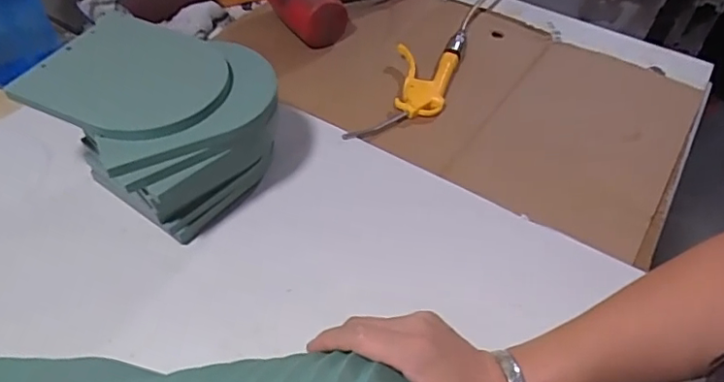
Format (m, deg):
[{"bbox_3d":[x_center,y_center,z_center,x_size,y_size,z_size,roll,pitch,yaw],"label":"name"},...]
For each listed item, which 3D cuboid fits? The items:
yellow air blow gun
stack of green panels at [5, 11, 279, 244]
[{"bbox_3d":[0.072,-0.145,0.728,0.089,0.026,0.268,18,51,12],"label":"yellow air blow gun"},{"bbox_3d":[-0.195,-0.061,0.552,0.198,0.139,0.187,31,55,23],"label":"stack of green panels"}]

